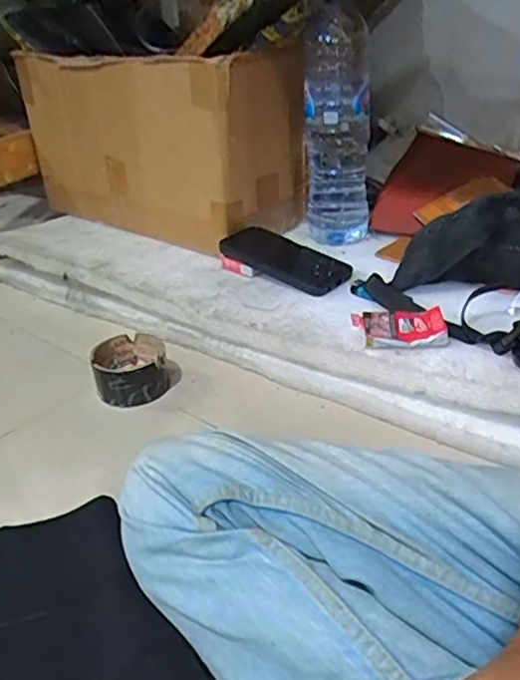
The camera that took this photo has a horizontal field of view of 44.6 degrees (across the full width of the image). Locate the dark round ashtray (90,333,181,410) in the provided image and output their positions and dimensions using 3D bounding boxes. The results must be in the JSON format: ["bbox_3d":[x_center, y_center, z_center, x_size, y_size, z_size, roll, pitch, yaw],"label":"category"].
[{"bbox_3d":[-0.141,0.034,0.725,0.092,0.053,0.080,-12,30,-13],"label":"dark round ashtray"}]

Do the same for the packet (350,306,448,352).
[{"bbox_3d":[0.144,-0.014,0.663,0.091,0.020,0.063,0,30,6],"label":"packet"}]

